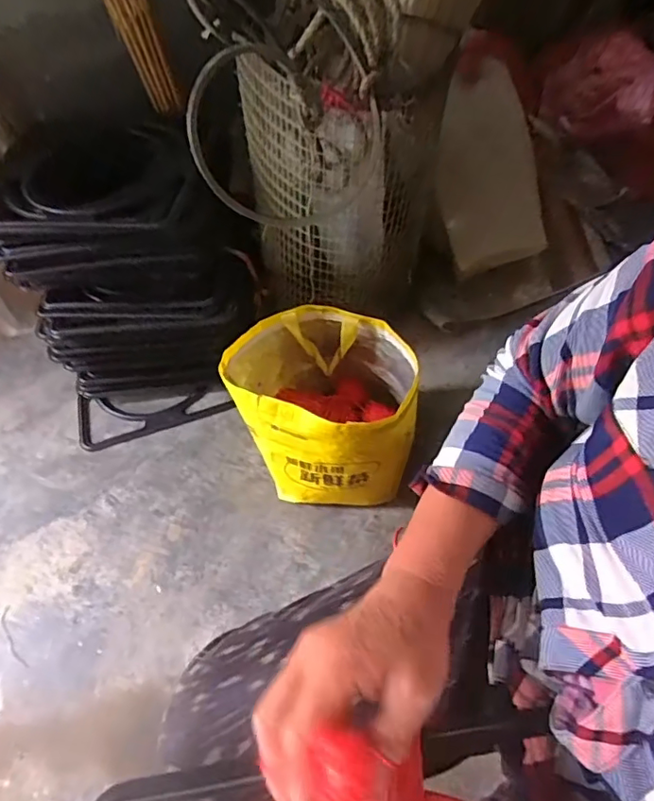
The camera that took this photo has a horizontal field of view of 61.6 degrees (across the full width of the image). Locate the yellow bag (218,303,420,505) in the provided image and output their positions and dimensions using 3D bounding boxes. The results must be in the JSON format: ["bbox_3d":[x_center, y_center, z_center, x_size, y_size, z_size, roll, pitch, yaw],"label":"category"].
[{"bbox_3d":[-0.006,0.011,0.845,0.269,0.229,0.218,1,56,6],"label":"yellow bag"}]

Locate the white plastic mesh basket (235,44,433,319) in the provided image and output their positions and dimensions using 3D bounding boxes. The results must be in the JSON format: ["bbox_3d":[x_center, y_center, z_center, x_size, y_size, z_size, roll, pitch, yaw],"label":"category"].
[{"bbox_3d":[0.007,-0.317,0.881,0.257,0.425,0.214,19,60,17],"label":"white plastic mesh basket"}]

